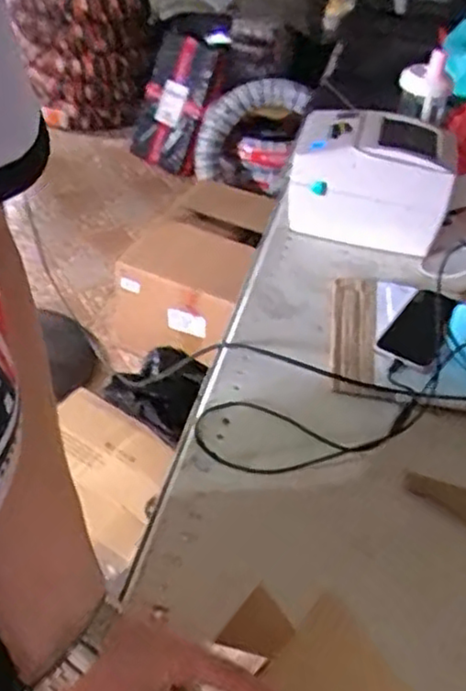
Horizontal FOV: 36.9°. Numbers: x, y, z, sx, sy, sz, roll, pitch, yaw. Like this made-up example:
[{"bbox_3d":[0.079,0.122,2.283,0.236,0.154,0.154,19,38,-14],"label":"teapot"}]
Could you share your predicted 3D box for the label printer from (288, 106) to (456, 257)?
[{"bbox_3d":[0.203,-0.242,1.031,0.216,0.151,0.175,15,42,9],"label":"label printer"}]

